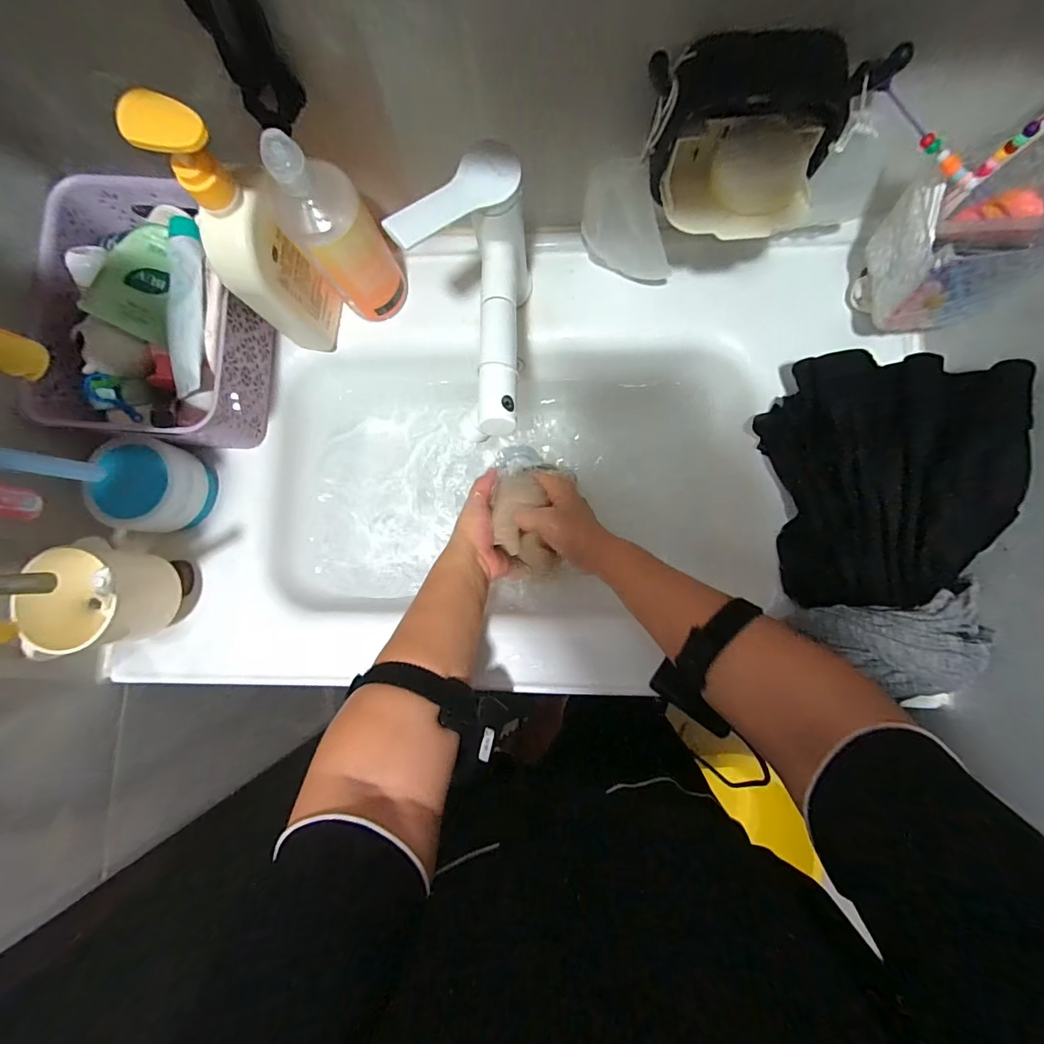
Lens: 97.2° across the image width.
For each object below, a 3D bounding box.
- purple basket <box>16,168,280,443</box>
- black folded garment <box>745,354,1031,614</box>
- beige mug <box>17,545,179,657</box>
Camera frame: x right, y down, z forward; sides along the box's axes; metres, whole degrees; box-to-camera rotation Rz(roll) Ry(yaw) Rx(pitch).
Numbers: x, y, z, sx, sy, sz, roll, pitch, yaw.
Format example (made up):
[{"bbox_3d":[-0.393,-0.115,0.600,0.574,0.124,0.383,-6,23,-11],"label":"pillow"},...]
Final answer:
[{"bbox_3d":[-0.345,-0.196,0.453,0.165,0.107,0.244,-3,84,2],"label":"purple basket"},{"bbox_3d":[0.308,-0.037,0.397,0.142,0.115,0.216,-1,84,3],"label":"black folded garment"},{"bbox_3d":[-0.369,0.067,0.409,0.080,0.076,0.089,-3,84,2],"label":"beige mug"}]

